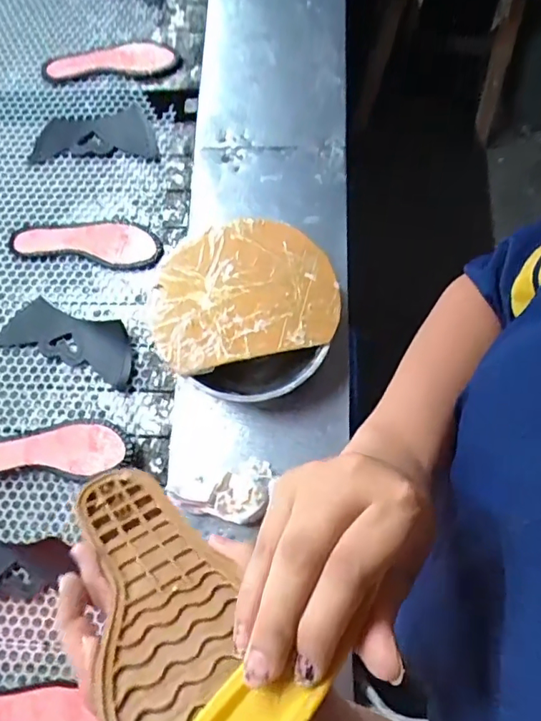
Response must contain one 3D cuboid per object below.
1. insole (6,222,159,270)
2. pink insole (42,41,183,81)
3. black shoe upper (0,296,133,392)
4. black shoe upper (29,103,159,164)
[{"bbox_3d":[-0.289,-0.193,0.822,0.234,0.020,0.077,8,73,5],"label":"insole"},{"bbox_3d":[-0.292,-0.560,0.961,0.246,0.021,0.106,2,61,3],"label":"pink insole"},{"bbox_3d":[-0.296,-0.033,0.769,0.209,0.016,0.086,19,74,8],"label":"black shoe upper"},{"bbox_3d":[-0.307,-0.386,0.895,0.216,0.010,0.107,-6,72,0],"label":"black shoe upper"}]

